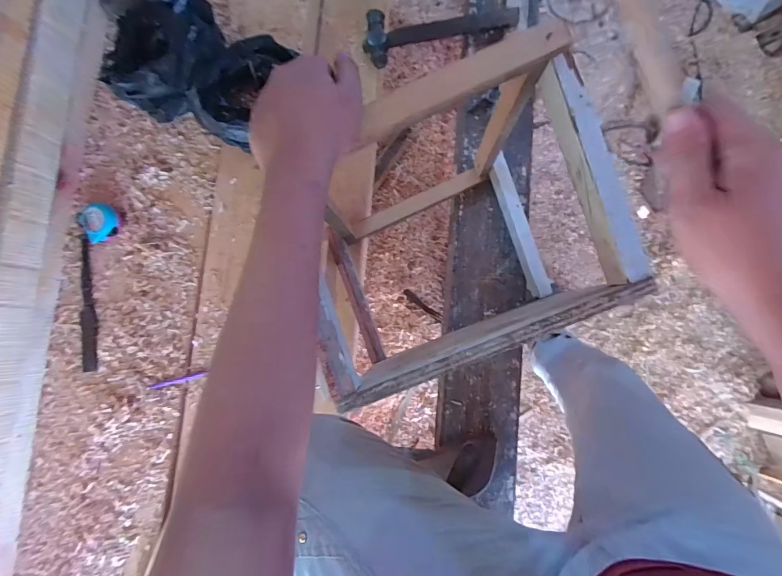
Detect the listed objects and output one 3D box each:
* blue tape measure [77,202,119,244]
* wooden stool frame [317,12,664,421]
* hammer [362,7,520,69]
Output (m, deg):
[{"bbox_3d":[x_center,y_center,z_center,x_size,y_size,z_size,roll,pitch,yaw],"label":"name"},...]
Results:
[{"bbox_3d":[-0.507,-0.112,0.674,0.070,0.030,0.059,-23,82,5],"label":"blue tape measure"},{"bbox_3d":[0.068,-0.051,0.515,0.318,0.349,0.271,-21,82,5],"label":"wooden stool frame"},{"bbox_3d":[0.084,-0.499,0.721,0.283,0.029,0.112,-11,83,6],"label":"hammer"}]

